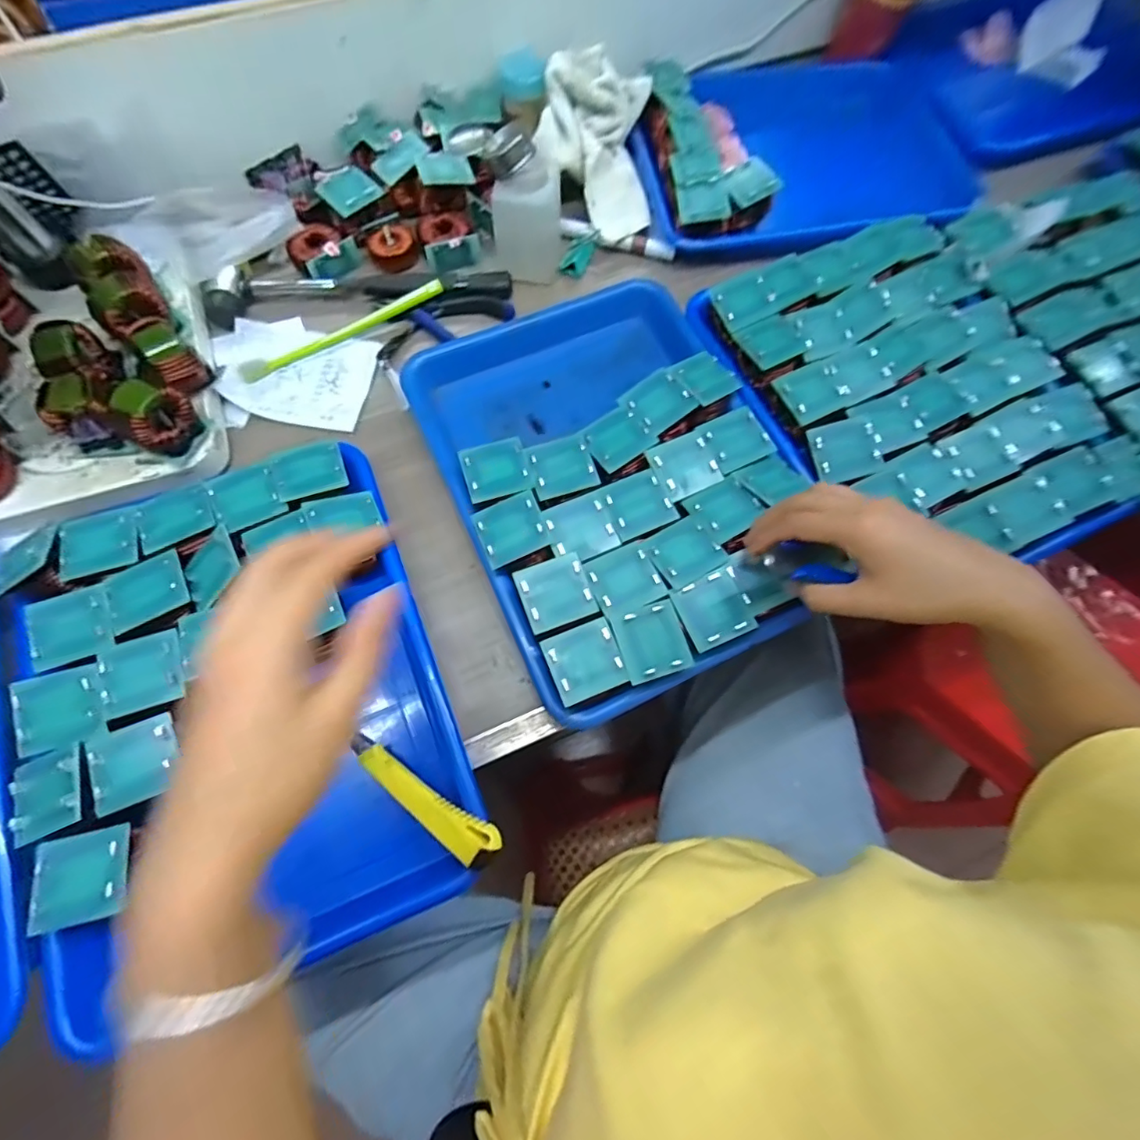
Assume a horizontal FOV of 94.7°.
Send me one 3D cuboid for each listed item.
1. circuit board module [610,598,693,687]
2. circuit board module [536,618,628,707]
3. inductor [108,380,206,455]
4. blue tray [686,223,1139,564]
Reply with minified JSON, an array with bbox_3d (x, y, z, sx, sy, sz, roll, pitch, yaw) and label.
[{"bbox_3d":[0.054,0.046,0.343,0.044,0.005,0.046,-18,72,-8],"label":"circuit board module"},{"bbox_3d":[0.010,0.058,0.338,0.046,0.006,0.045,-20,73,-9],"label":"circuit board module"},{"bbox_3d":[-0.297,-0.109,0.383,0.033,0.051,0.043,34,73,9],"label":"inductor"},{"bbox_3d":[0.288,-0.152,0.440,0.268,0.044,0.309,-18,72,-8],"label":"blue tray"}]

